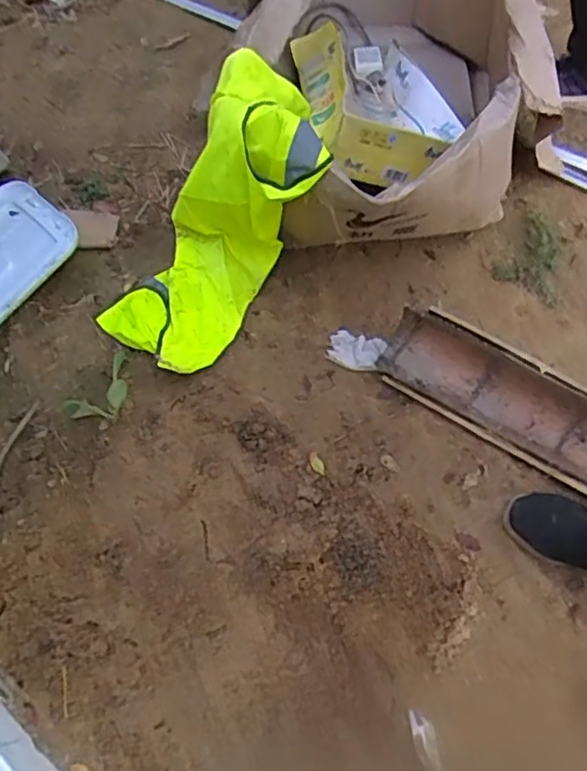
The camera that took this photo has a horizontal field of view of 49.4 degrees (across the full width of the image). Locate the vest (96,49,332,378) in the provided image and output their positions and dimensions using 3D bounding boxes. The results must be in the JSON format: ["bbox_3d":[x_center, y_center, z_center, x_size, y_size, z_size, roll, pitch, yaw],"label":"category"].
[{"bbox_3d":[-0.116,-0.294,1.177,0.291,0.536,0.254,35,26,18],"label":"vest"}]

